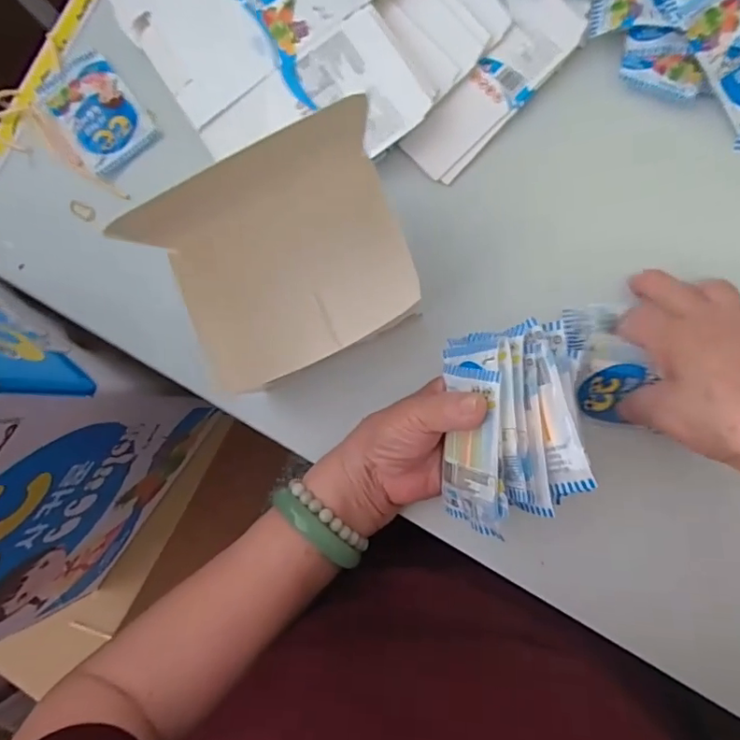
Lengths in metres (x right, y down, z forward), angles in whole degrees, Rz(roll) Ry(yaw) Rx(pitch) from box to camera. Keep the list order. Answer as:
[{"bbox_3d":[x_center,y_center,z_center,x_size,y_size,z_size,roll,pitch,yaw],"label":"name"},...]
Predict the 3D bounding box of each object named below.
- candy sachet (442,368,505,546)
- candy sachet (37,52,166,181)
[{"bbox_3d":[0.063,0.049,0.339,0.008,0.060,0.100,-3,95,-25],"label":"candy sachet"},{"bbox_3d":[-0.234,-0.221,0.459,0.068,0.008,0.110,-42,81,2],"label":"candy sachet"}]

